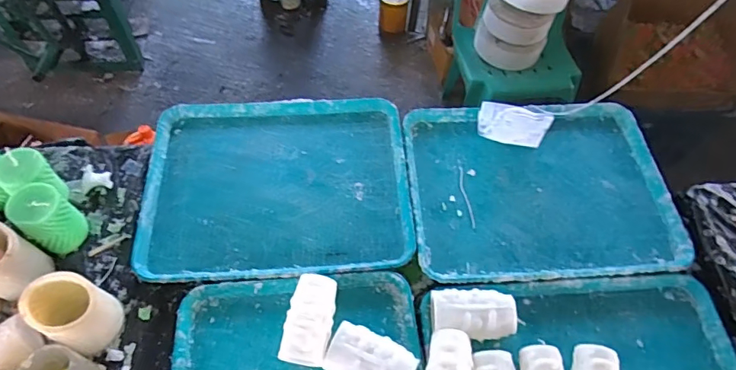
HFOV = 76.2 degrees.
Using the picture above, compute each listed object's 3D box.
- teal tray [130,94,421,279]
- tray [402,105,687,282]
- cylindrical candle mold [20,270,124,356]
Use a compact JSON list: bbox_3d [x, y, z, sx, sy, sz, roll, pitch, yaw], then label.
[{"bbox_3d":[-0.154,-0.005,0.813,0.434,0.023,0.340,-2,59,-3],"label":"teal tray"},{"bbox_3d":[0.291,0.001,0.816,0.427,0.031,0.339,-2,59,-3],"label":"tray"},{"bbox_3d":[-0.393,0.172,0.633,0.078,0.104,0.076,1,59,-2],"label":"cylindrical candle mold"}]

